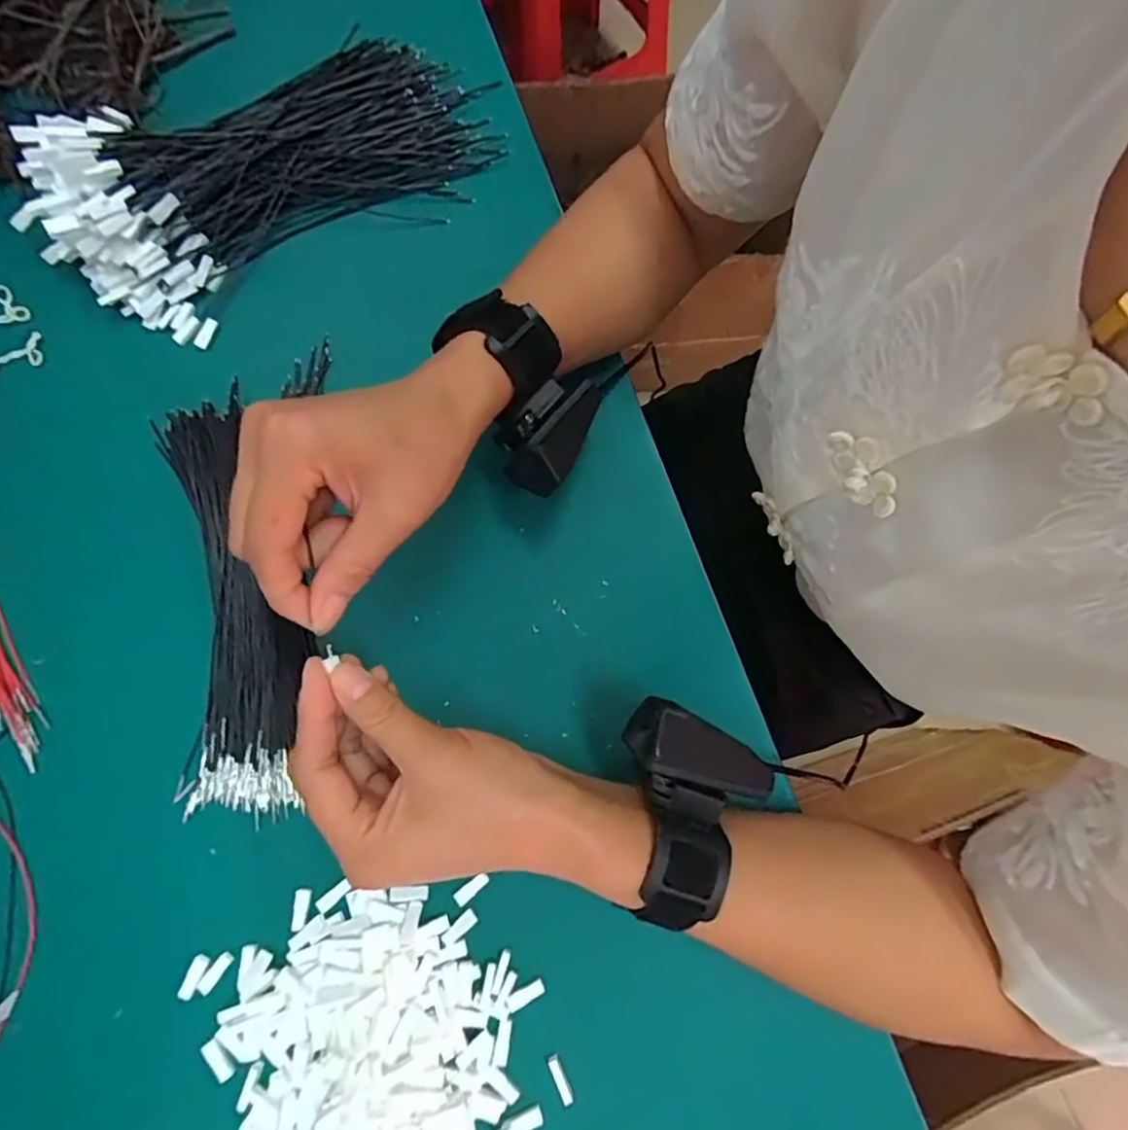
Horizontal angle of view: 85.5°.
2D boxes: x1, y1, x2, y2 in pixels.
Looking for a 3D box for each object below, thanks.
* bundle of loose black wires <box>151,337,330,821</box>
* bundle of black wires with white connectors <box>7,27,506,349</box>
[{"bbox_3d":[-0.189,0.002,0.349,0.095,0.026,0.262,-4,78,-2],"label":"bundle of loose black wires"},{"bbox_3d":[-0.187,-0.258,0.375,0.277,0.063,0.141,-39,81,-8],"label":"bundle of black wires with white connectors"}]

